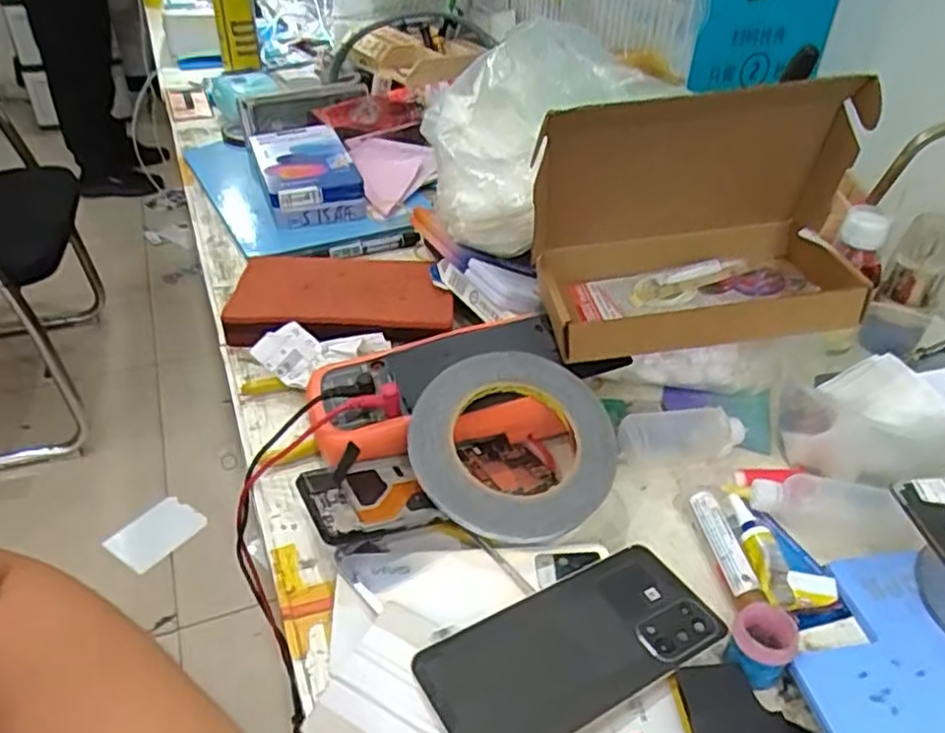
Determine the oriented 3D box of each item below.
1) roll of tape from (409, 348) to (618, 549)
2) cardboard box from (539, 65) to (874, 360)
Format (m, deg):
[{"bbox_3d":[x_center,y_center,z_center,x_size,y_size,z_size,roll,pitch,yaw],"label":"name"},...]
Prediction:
[{"bbox_3d":[0.027,0.045,0.437,0.128,0.020,0.127,3,53,-4],"label":"roll of tape"},{"bbox_3d":[0.149,-0.098,0.475,0.210,0.151,0.121,1,37,-2],"label":"cardboard box"}]

